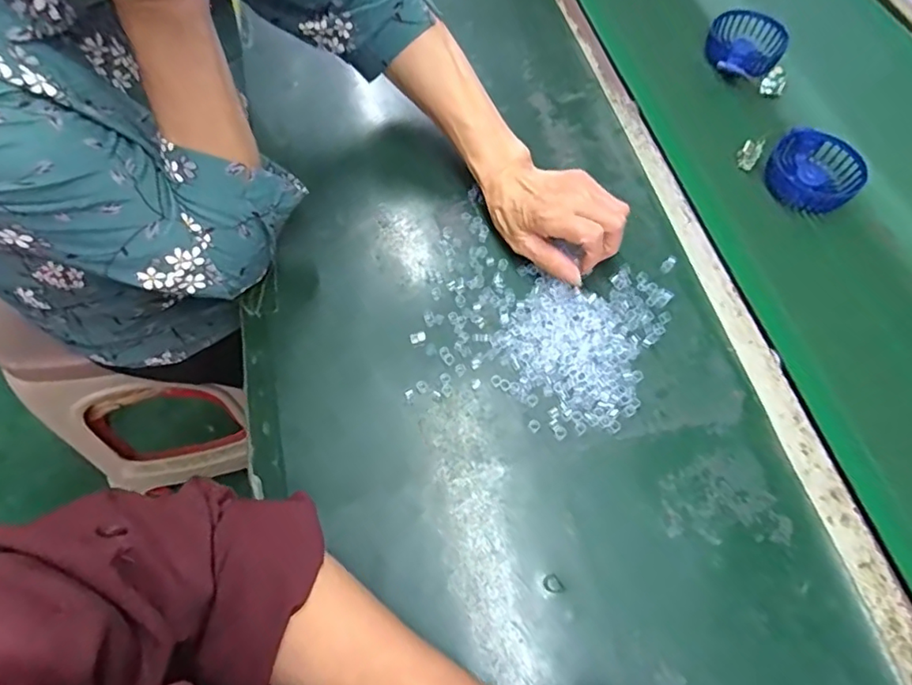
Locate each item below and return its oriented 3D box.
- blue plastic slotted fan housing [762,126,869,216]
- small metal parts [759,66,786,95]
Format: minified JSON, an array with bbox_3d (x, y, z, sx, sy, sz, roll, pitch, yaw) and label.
[{"bbox_3d":[0.374,-0.179,0.575,0.087,0.041,0.072,38,66,16],"label":"blue plastic slotted fan housing"},{"bbox_3d":[0.375,-0.306,0.646,0.025,0.023,0.027,1,62,-2],"label":"small metal parts"}]

